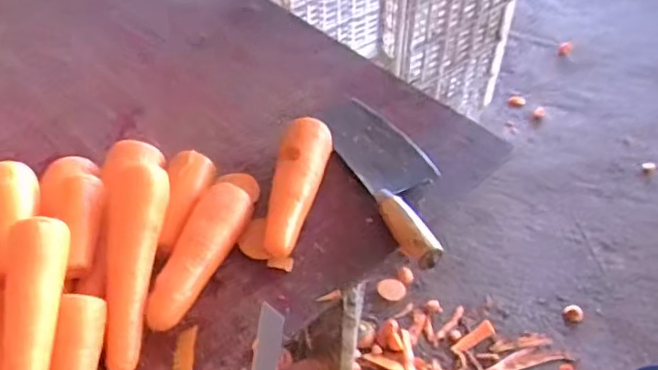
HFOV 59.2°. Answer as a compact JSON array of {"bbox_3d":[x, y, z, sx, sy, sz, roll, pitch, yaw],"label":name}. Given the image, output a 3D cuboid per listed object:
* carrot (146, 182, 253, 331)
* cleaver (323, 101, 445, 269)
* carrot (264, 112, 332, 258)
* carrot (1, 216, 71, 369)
[{"bbox_3d":[-0.127,0.067,0.557,0.048,0.054,0.154,19,49,17],"label":"carrot"},{"bbox_3d":[0.073,-0.020,0.649,0.088,0.027,0.263,-16,49,-16],"label":"cleaver"},{"bbox_3d":[-0.037,0.003,0.614,0.052,0.053,0.174,9,47,8],"label":"carrot"},{"bbox_3d":[-0.236,0.093,0.459,0.038,0.033,0.138,-3,68,-4],"label":"carrot"}]

